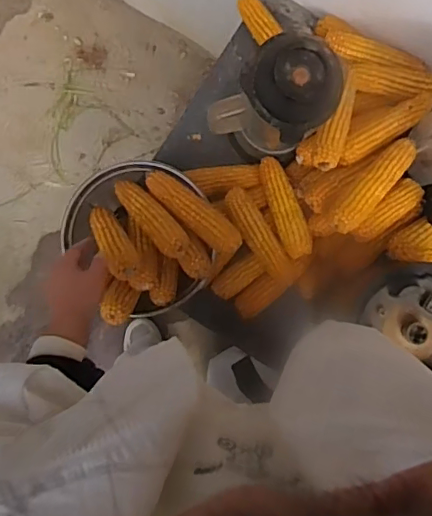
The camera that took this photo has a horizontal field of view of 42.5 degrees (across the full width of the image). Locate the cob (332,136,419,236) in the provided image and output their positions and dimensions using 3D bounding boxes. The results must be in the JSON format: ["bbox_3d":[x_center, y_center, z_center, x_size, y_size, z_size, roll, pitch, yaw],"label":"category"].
[{"bbox_3d":[0.232,-0.108,0.826,0.047,0.036,0.174,41,89,-1],"label":"cob"}]

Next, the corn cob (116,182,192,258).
[{"bbox_3d":[-0.100,-0.062,0.829,0.044,0.043,0.165,-44,58,-3],"label":"corn cob"}]

